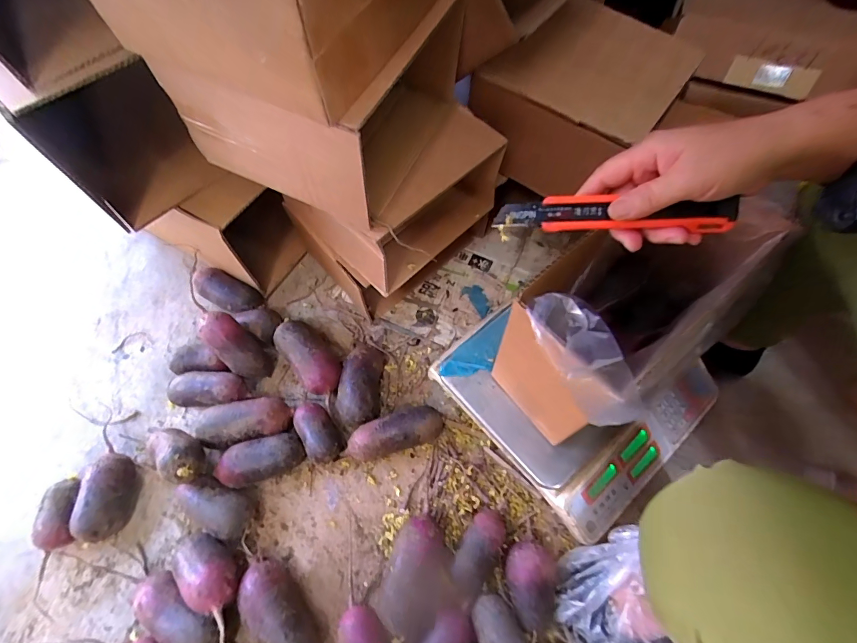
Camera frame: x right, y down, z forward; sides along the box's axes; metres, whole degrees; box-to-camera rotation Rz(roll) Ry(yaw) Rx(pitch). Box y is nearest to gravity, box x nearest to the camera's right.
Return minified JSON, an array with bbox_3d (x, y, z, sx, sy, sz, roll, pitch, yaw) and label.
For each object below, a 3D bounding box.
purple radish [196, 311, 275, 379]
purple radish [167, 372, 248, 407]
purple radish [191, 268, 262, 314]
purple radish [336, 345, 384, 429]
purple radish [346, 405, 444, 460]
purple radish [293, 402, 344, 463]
[{"bbox_3d":[-0.320,0.041,0.664,0.136,0.054,0.063,47,71,-18],"label":"purple radish"},{"bbox_3d":[-0.362,0.112,0.659,0.126,0.055,0.057,-2,64,2],"label":"purple radish"},{"bbox_3d":[-0.371,-0.053,0.741,0.122,0.057,0.064,26,68,15],"label":"purple radish"},{"bbox_3d":[-0.109,0.102,0.645,0.065,0.060,0.132,-1,63,2],"label":"purple radish"},{"bbox_3d":[-0.049,0.171,0.606,0.143,0.055,0.053,-17,64,-6],"label":"purple radish"},{"bbox_3d":[-0.169,0.173,0.624,0.056,0.048,0.097,-30,66,-11],"label":"purple radish"}]

